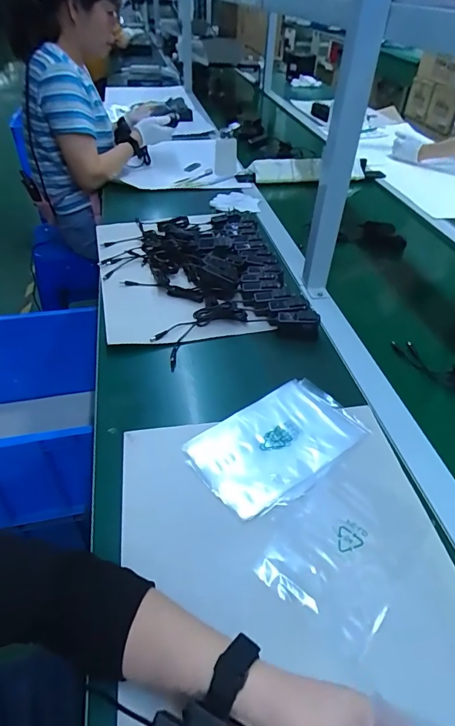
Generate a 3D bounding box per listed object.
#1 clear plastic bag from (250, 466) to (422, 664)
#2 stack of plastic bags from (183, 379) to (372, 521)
[{"bbox_3d":[0.132,0.202,0.479,0.137,0.005,0.181,29,49,25],"label":"clear plastic bag"},{"bbox_3d":[0.072,0.106,0.570,0.231,0.009,0.142,-24,49,-26],"label":"stack of plastic bags"}]

